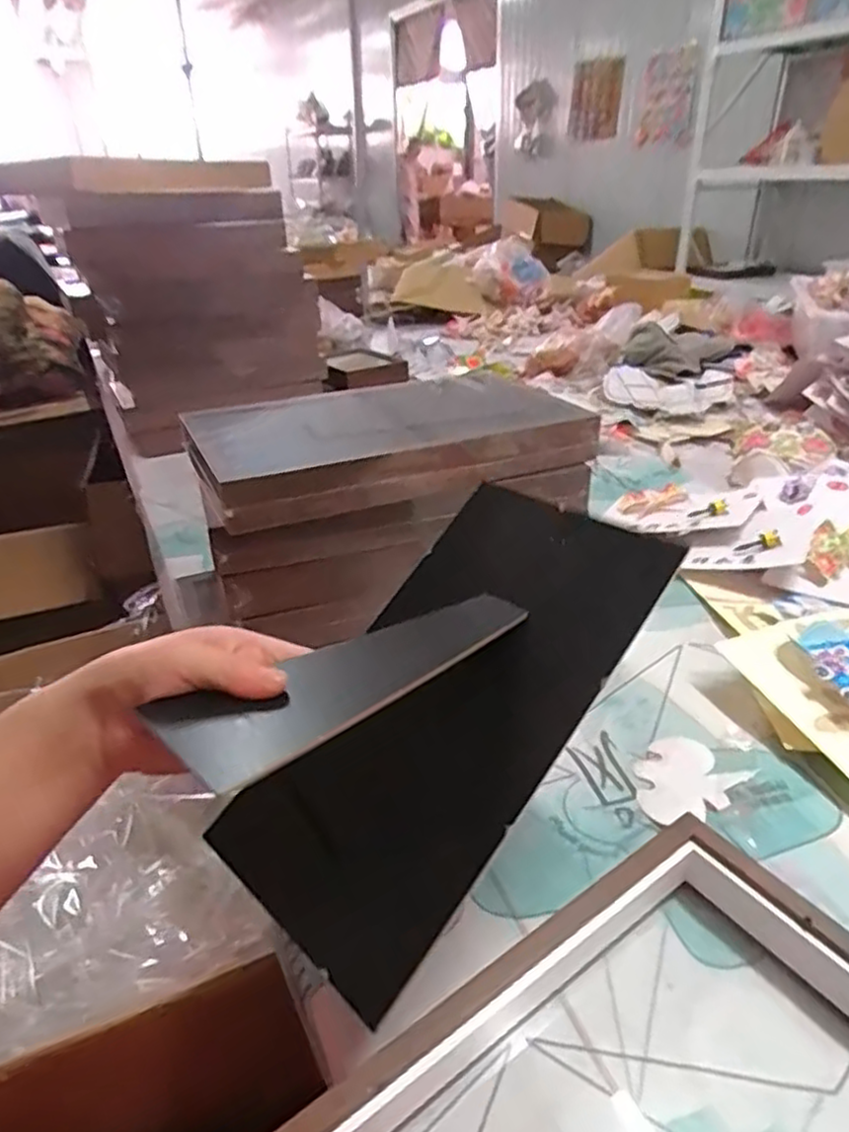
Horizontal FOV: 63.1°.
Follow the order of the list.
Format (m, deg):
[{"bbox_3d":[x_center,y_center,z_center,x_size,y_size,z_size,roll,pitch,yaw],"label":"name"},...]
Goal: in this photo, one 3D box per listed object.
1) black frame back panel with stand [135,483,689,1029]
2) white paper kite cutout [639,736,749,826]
[{"bbox_3d":[-0.001,0.053,0.394,0.177,0.140,0.313,19,60,32],"label":"black frame back panel with stand"},{"bbox_3d":[0.199,0.167,0.539,0.091,0.004,0.070,-20,34,-29],"label":"white paper kite cutout"}]

